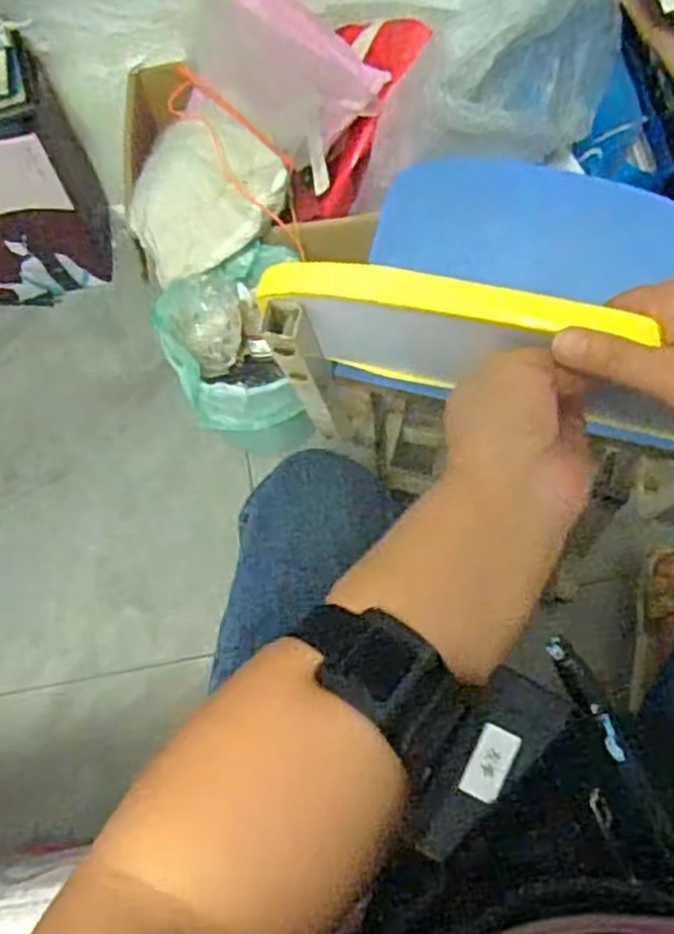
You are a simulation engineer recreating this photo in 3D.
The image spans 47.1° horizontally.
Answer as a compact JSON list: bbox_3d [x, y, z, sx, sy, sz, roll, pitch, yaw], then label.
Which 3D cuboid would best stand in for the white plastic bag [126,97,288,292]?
[{"bbox_3d":[-0.173,-0.359,0.980,0.193,0.104,0.189,-17,66,-4],"label":"white plastic bag"}]

